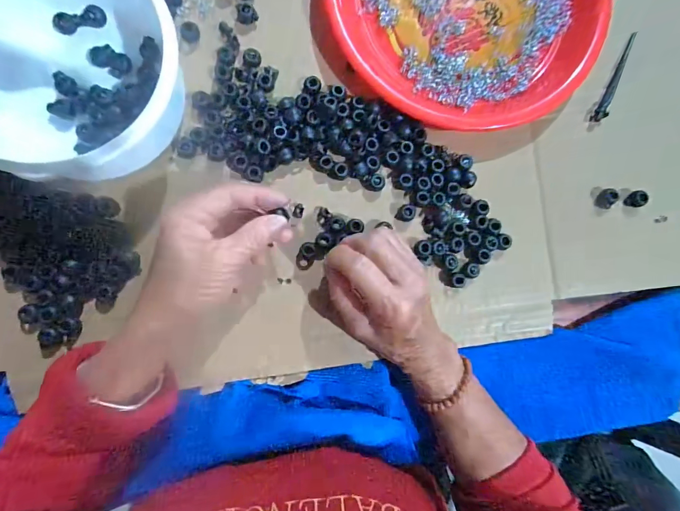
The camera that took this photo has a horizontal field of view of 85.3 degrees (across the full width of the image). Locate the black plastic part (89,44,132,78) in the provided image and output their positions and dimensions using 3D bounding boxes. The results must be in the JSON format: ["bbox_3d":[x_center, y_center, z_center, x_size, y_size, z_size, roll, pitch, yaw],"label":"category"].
[{"bbox_3d":[-0.190,-0.162,0.307,0.030,0.012,0.019,29,85,-6],"label":"black plastic part"}]

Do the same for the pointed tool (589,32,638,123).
[{"bbox_3d":[0.274,-0.176,0.363,0.009,0.014,0.101,28,85,-6],"label":"pointed tool"}]

